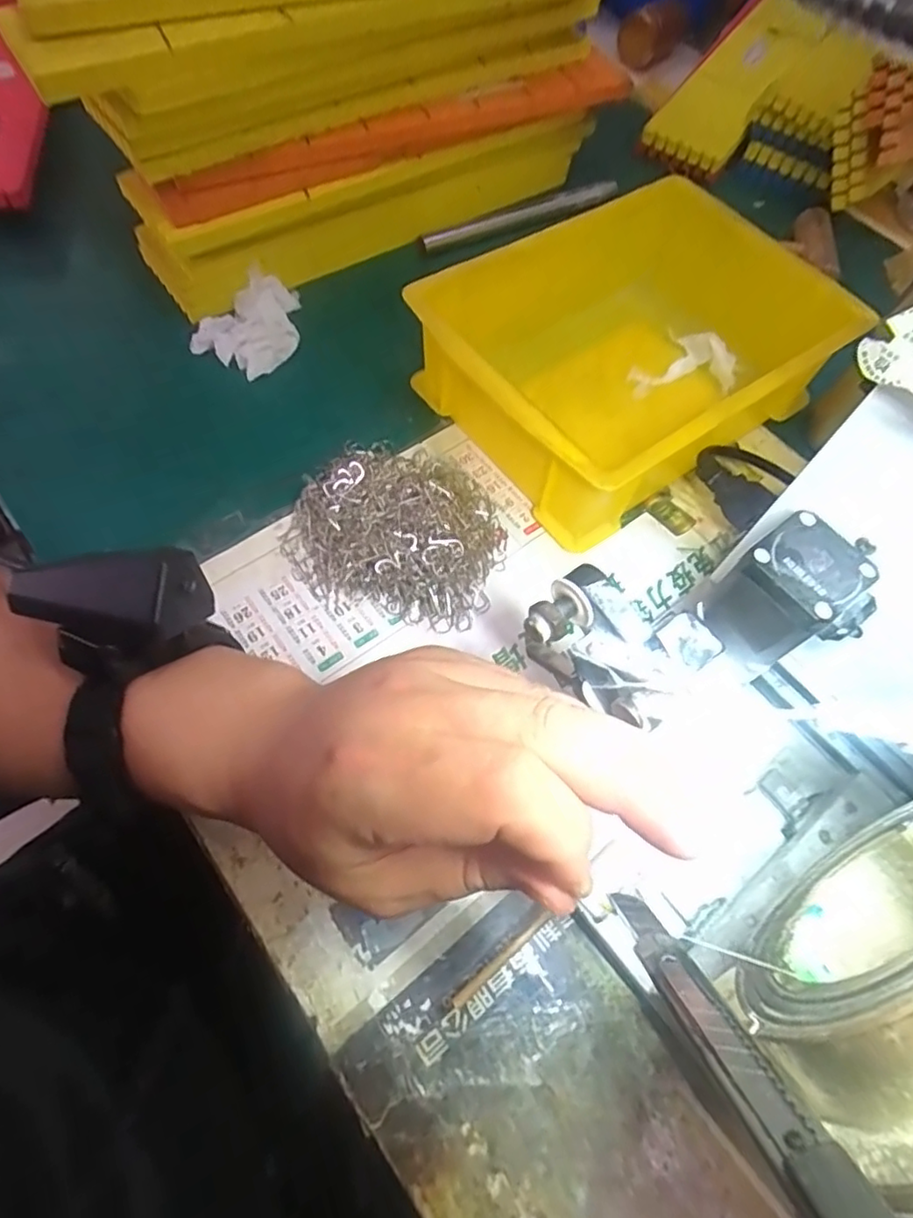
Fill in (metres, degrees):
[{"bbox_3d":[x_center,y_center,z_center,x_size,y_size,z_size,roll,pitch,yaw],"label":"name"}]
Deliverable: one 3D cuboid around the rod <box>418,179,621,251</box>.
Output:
[{"bbox_3d":[0.057,-0.327,0.514,0.190,0.014,0.012,-29,70,-16],"label":"rod"}]

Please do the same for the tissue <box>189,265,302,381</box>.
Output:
[{"bbox_3d":[-0.136,-0.200,0.432,0.061,0.021,0.080,27,66,9],"label":"tissue"}]

